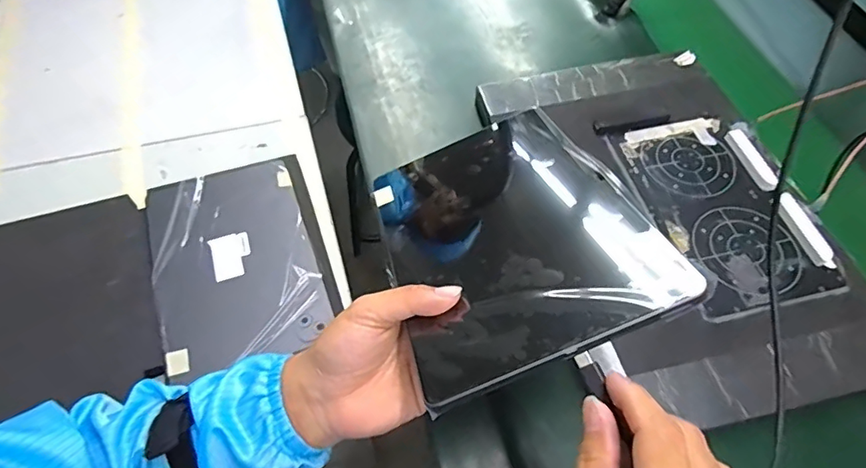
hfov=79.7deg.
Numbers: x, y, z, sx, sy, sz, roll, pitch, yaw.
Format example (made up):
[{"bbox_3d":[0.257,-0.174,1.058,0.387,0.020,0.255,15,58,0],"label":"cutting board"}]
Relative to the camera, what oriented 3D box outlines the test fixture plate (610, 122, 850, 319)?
[{"bbox_3d":[0.269,-0.027,0.484,0.133,0.015,0.203,-10,59,-9],"label":"test fixture plate"}]

